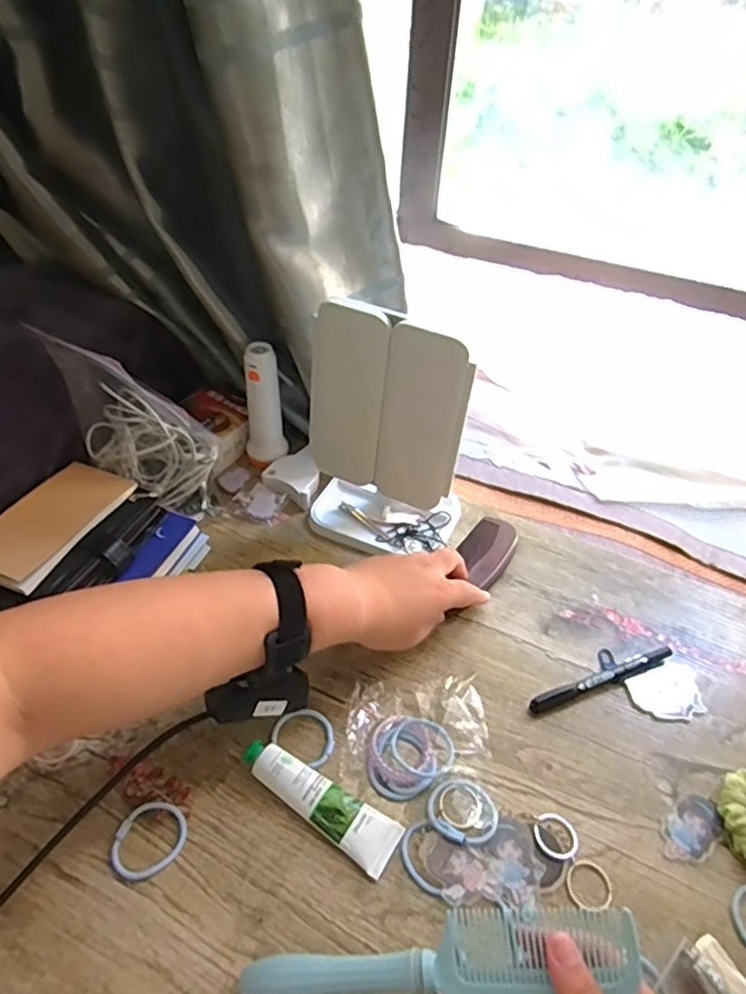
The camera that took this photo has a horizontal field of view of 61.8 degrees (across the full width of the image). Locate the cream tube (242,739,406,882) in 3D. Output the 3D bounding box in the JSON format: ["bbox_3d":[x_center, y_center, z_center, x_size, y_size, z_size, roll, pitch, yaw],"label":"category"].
[{"bbox_3d":[-0.039,0.214,0.438,0.120,0.025,0.034,23,46,20],"label":"cream tube"}]

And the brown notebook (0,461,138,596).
[{"bbox_3d":[-0.276,0.019,0.536,0.078,0.013,0.149,16,44,14],"label":"brown notebook"}]

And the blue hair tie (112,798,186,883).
[{"bbox_3d":[-0.153,0.233,0.424,0.044,0.005,0.051,27,47,23],"label":"blue hair tie"}]

